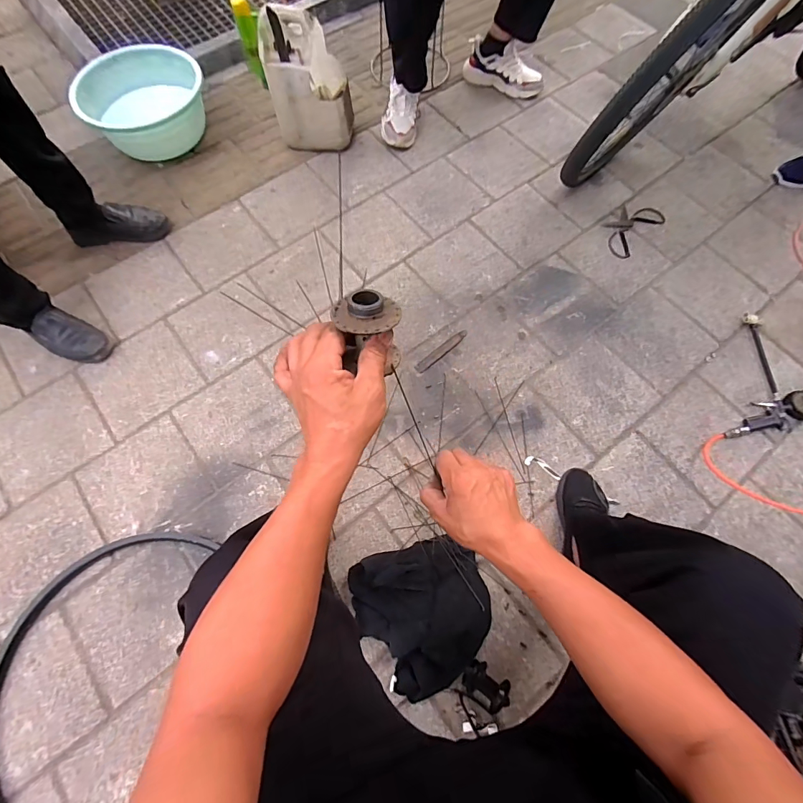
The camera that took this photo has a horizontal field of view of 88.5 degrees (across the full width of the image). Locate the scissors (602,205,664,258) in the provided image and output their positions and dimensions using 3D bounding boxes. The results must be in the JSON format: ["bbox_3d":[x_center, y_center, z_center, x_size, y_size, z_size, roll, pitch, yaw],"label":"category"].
[{"bbox_3d":[0.705,-0.541,1.273,0.229,0.017,0.127,-41,75,-15],"label":"scissors"}]

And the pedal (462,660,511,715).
[{"bbox_3d":[0.166,0.563,0.816,0.099,0.045,0.065,35,72,11],"label":"pedal"}]

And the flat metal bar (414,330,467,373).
[{"bbox_3d":[0.107,-0.136,1.102,0.173,0.013,0.029,-40,75,-15],"label":"flat metal bar"}]

